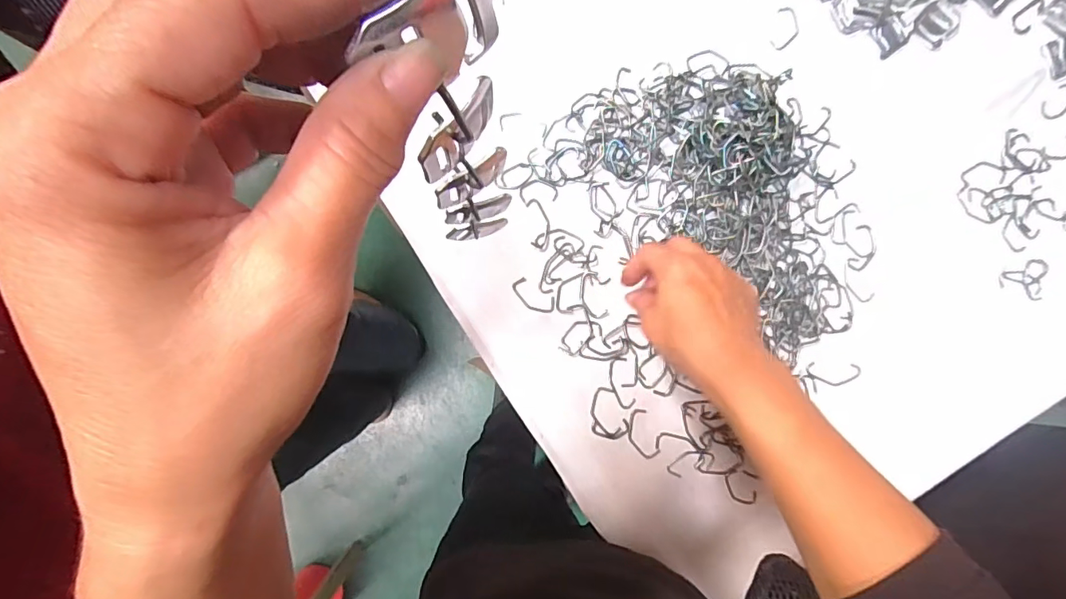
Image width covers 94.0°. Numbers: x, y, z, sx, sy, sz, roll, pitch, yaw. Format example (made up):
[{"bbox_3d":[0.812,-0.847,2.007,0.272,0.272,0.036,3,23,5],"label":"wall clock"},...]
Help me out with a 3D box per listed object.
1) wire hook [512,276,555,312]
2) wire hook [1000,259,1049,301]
[{"bbox_3d":[0.000,-0.002,0.406,0.039,0.004,0.019,35,89,0],"label":"wire hook"},{"bbox_3d":[0.411,-0.018,0.416,0.036,0.004,0.034,8,89,0],"label":"wire hook"}]

